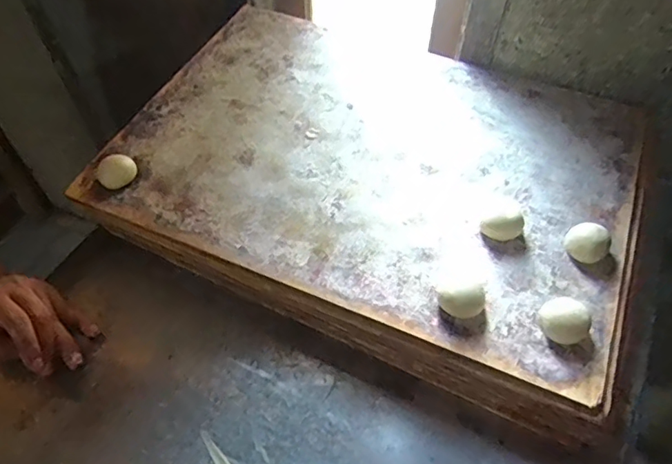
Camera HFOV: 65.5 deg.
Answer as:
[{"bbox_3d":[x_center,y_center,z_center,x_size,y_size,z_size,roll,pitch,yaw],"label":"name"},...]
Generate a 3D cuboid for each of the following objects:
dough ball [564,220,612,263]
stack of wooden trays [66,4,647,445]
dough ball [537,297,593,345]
[{"bbox_3d":[0.253,0.010,0.527,0.037,0.027,0.036,0,54,0],"label":"dough ball"},{"bbox_3d":[0.049,-0.087,0.635,0.612,0.056,0.437,21,59,15],"label":"stack of wooden trays"},{"bbox_3d":[0.212,0.081,0.484,0.041,0.030,0.042,0,54,0],"label":"dough ball"}]

